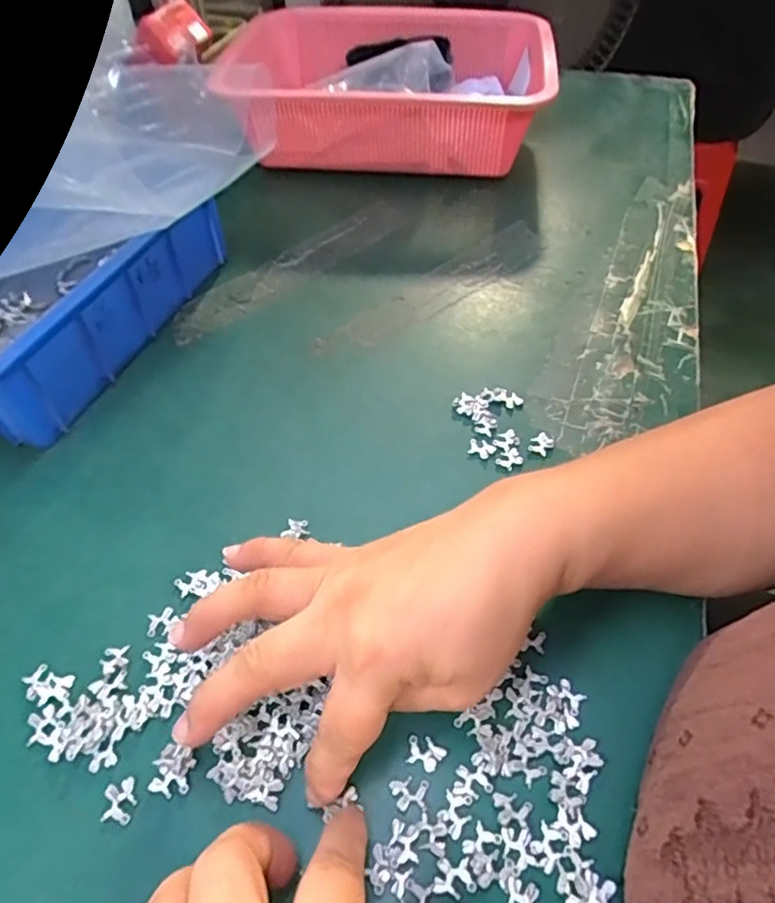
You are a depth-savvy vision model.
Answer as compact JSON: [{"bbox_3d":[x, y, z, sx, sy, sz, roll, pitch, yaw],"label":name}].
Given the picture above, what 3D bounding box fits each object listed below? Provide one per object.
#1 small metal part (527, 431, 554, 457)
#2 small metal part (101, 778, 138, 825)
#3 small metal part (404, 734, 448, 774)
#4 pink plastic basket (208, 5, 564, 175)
[{"bbox_3d":[0.092,-0.005,0.353,0.012,0.004,0.015,26,57,20],"label":"small metal part"},{"bbox_3d":[-0.109,0.143,0.241,0.013,0.004,0.016,-7,52,-4],"label":"small metal part"},{"bbox_3d":[0.016,0.127,0.249,0.016,0.004,0.012,18,54,15],"label":"small metal part"},{"bbox_3d":[0.004,-0.347,0.564,0.277,0.095,0.224,5,52,6],"label":"pink plastic basket"}]

